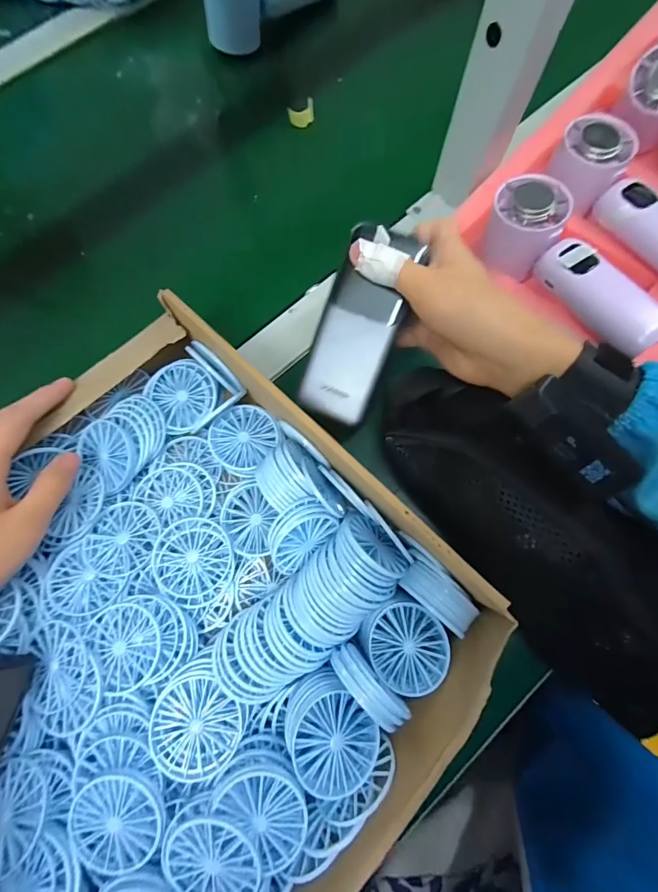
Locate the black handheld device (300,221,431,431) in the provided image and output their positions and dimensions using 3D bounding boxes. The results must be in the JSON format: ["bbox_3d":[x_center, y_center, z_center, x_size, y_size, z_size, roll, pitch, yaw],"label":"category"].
[{"bbox_3d":[0.018,-0.078,0.264,0.049,0.015,0.123,20,103,4],"label":"black handheld device"}]

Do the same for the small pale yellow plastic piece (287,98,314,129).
[{"bbox_3d":[-0.026,-0.334,0.398,0.027,0.015,0.015,-25,78,-6],"label":"small pale yellow plastic piece"}]

